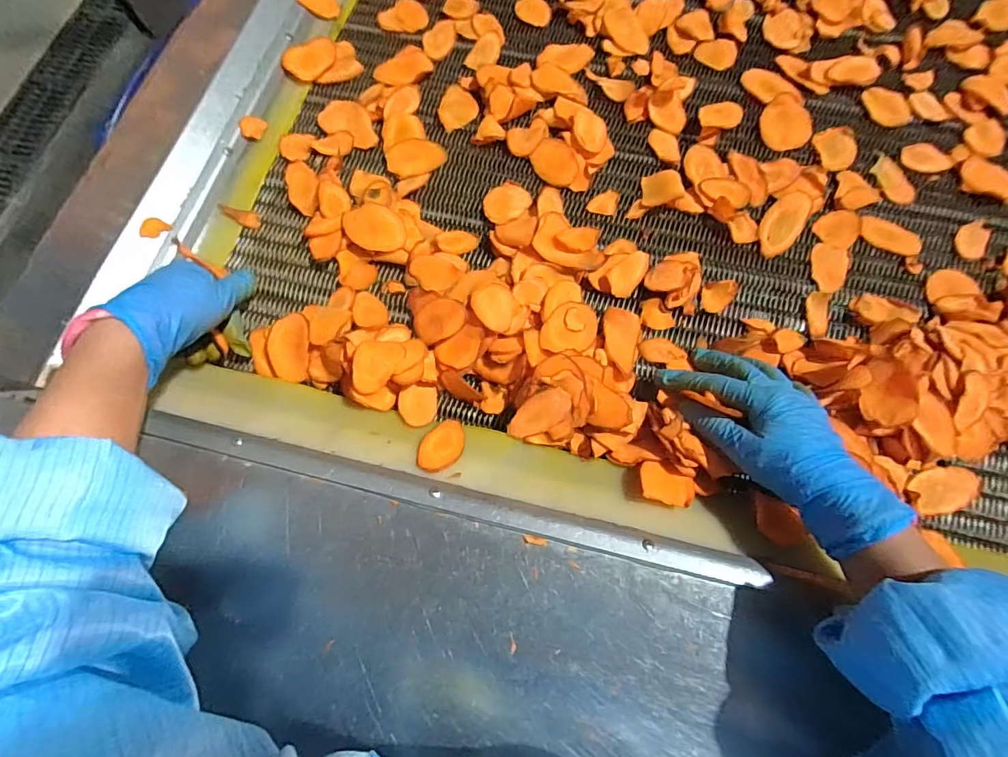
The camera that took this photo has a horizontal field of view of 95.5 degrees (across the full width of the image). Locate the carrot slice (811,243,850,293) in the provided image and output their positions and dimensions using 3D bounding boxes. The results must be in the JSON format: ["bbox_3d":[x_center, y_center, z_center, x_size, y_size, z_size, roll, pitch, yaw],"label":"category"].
[{"bbox_3d":[0.321,-0.107,0.450,0.034,0.007,0.054,9,73,3],"label":"carrot slice"}]

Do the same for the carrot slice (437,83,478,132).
[{"bbox_3d":[-0.054,-0.298,0.501,0.046,0.004,0.046,-36,76,-10],"label":"carrot slice"}]

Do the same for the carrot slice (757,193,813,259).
[{"bbox_3d":[0.281,-0.157,0.460,0.037,0.009,0.074,35,76,10],"label":"carrot slice"}]

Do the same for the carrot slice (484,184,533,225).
[{"bbox_3d":[0.002,-0.178,0.466,0.043,0.013,0.054,33,76,9],"label":"carrot slice"}]

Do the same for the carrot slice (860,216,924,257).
[{"bbox_3d":[0.389,-0.143,0.460,0.062,0.007,0.032,29,75,8],"label":"carrot slice"}]

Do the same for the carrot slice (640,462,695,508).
[{"bbox_3d":[0.127,0.083,0.357,0.042,0.006,0.033,15,49,1],"label":"carrot slice"}]

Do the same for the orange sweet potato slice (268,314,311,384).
[{"bbox_3d":[-0.199,-0.030,0.425,0.041,0.009,0.066,-8,73,-3],"label":"orange sweet potato slice"}]

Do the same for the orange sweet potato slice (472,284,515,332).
[{"bbox_3d":[-0.009,-0.064,0.403,0.036,0.008,0.044,-1,69,-15],"label":"orange sweet potato slice"}]

